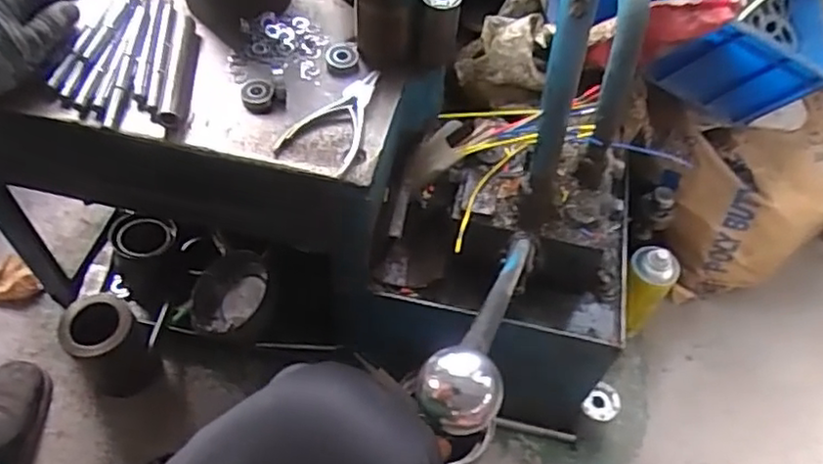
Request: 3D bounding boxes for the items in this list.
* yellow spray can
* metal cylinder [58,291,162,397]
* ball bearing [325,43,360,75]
[{"bbox_3d":[0.329,0.088,0.935,0.064,0.185,0.061,2,54,-3],"label":"yellow spray can"},{"bbox_3d":[-0.401,0.150,0.860,0.087,0.128,0.100,-36,64,-26],"label":"metal cylinder"},{"bbox_3d":[-0.070,-0.177,0.659,0.032,0.011,0.037,-2,54,-6],"label":"ball bearing"}]

